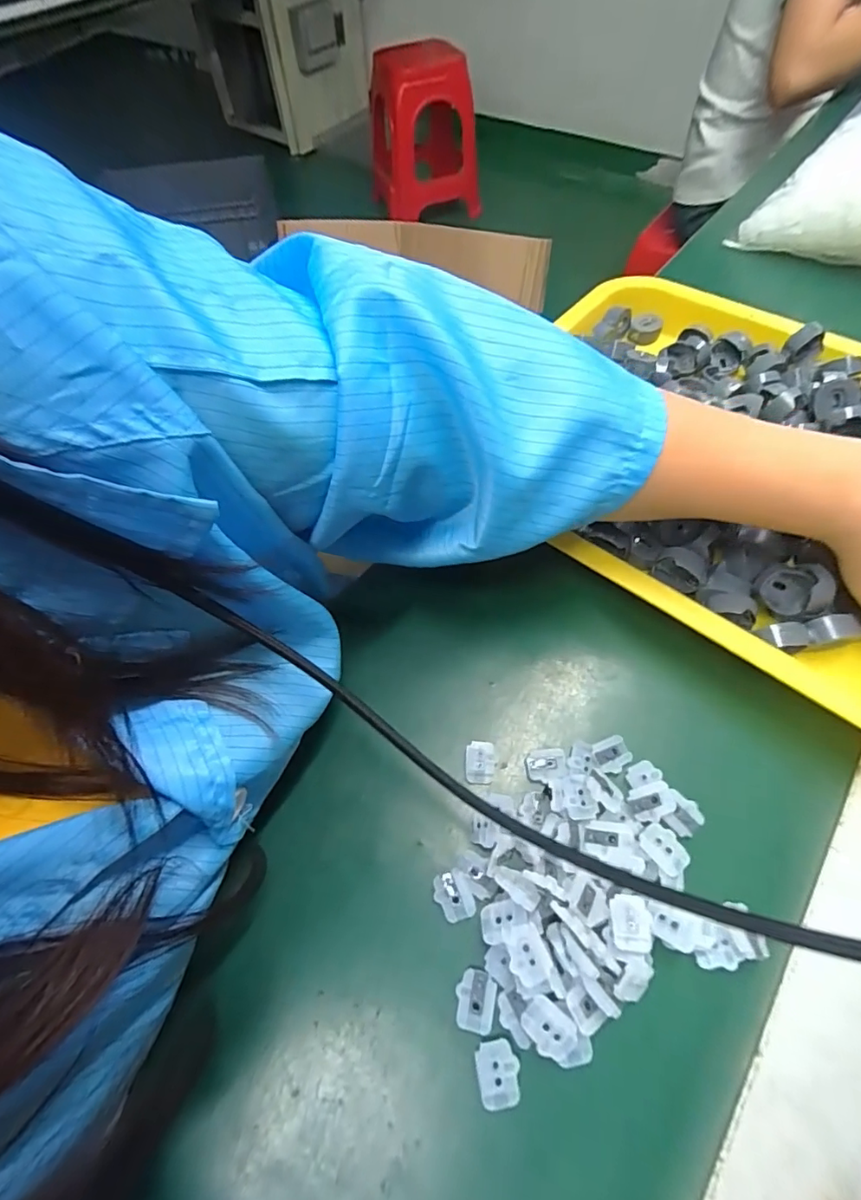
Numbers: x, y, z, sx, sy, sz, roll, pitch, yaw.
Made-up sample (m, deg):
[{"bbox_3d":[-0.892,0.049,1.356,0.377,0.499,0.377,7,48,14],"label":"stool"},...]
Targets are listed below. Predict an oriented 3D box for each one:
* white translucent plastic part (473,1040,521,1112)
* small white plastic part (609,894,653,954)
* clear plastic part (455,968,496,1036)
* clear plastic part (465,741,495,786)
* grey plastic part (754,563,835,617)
[{"bbox_3d":[0.028,0.196,0.207,0.017,0.004,0.021,-8,59,-2],"label":"white translucent plastic part"},{"bbox_3d":[0.090,0.144,0.224,0.017,0.004,0.021,1,60,4],"label":"small white plastic part"},{"bbox_3d":[0.020,0.176,0.219,0.017,0.004,0.021,10,61,9],"label":"clear plastic part"},{"bbox_3d":[0.027,0.089,0.273,0.015,0.005,0.022,1,60,4],"label":"clear plastic part"},{"bbox_3d":[0.209,-0.007,0.291,0.035,0.022,0.029,-3,103,19],"label":"grey plastic part"}]

